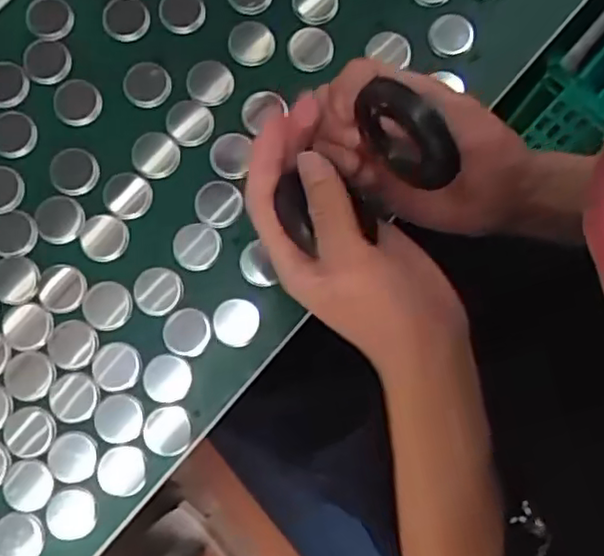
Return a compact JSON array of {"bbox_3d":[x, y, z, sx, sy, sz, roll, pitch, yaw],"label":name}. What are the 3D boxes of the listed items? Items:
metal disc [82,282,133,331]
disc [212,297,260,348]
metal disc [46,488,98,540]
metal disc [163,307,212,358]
[{"bbox_3d":[-0.124,0.017,0.412,0.028,0.004,0.030,0,81,-1],"label":"metal disc"},{"bbox_3d":[-0.042,0.028,0.415,0.028,0.004,0.030,0,81,-1],"label":"disc"},{"bbox_3d":[-0.141,0.144,0.393,0.029,0.004,0.029,0,81,-1],"label":"metal disc"},{"bbox_3d":[-0.074,0.034,0.412,0.029,0.004,0.029,0,81,-1],"label":"metal disc"}]

